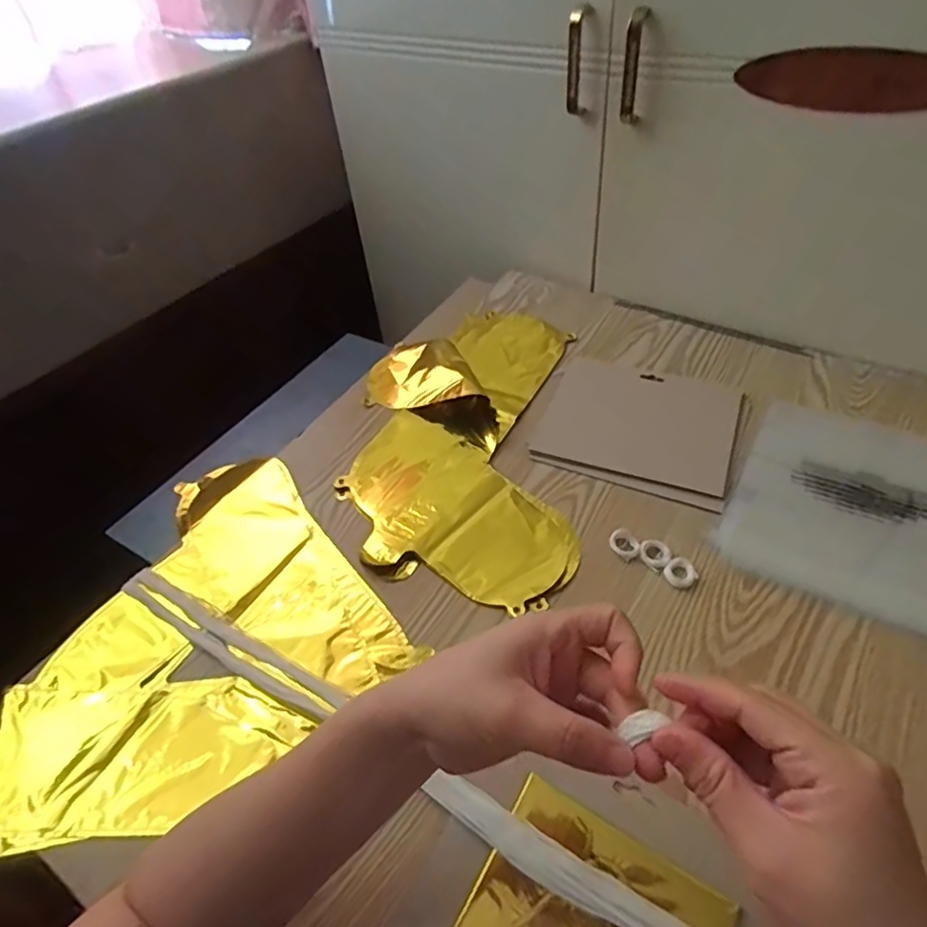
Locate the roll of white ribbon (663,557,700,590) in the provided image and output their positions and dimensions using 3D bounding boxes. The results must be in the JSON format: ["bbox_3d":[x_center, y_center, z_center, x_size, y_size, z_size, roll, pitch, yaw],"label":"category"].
[{"bbox_3d":[0.184,0.093,0.510,0.026,0.007,0.024,-4,46,4],"label":"roll of white ribbon"}]

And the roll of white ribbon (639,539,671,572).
[{"bbox_3d":[0.167,0.079,0.524,0.027,0.006,0.030,30,57,30],"label":"roll of white ribbon"}]

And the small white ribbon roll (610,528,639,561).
[{"bbox_3d":[0.143,0.071,0.532,0.024,0.008,0.028,-23,48,-14],"label":"small white ribbon roll"}]

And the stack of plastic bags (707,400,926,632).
[{"bbox_3d":[0.364,0.035,0.547,0.205,0.009,0.229,21,53,25],"label":"stack of plastic bags"}]

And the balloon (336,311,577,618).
[{"bbox_3d":[-0.003,-0.041,0.644,0.224,0.024,0.409,1,47,8],"label":"balloon"}]

